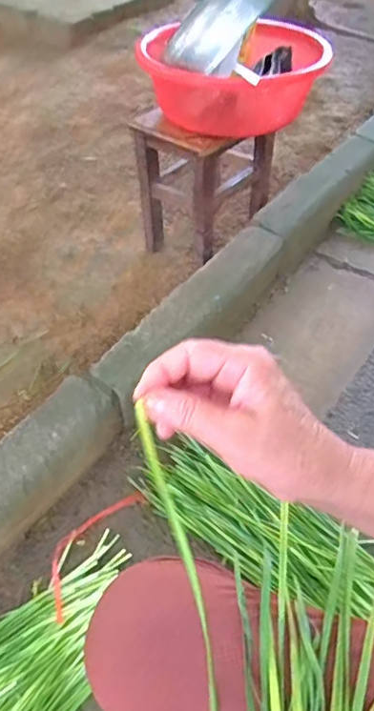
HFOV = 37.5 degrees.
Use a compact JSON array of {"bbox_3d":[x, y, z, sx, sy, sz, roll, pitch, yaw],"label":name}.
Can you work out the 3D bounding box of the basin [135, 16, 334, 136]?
[{"bbox_3d":[0.111,-0.549,1.058,0.337,0.127,0.337,0,49,0],"label":"basin"}]

